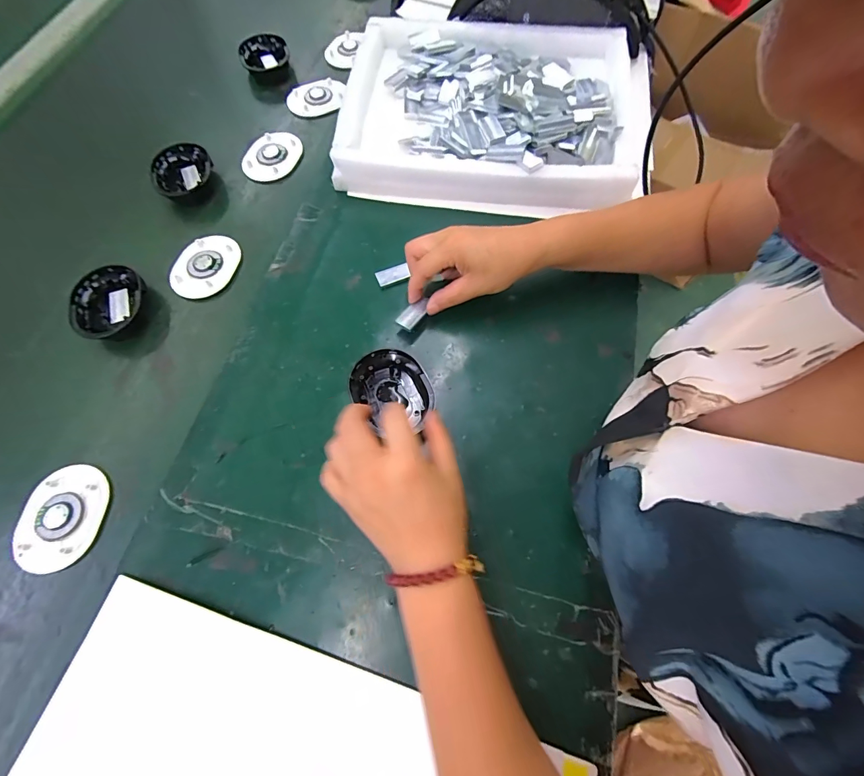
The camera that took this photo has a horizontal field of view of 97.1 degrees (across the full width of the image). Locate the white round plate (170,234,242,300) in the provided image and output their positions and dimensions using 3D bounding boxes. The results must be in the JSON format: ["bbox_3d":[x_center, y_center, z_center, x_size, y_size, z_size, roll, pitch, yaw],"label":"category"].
[{"bbox_3d":[-0.261,-0.142,0.440,0.067,0.007,0.086,17,70,8],"label":"white round plate"}]

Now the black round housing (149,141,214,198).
[{"bbox_3d":[-0.315,-0.271,0.486,0.070,0.026,0.083,-19,69,-6],"label":"black round housing"}]

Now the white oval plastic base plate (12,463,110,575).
[{"bbox_3d":[-0.330,0.115,0.340,0.063,0.010,0.089,4,68,2],"label":"white oval plastic base plate"}]

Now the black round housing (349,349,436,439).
[{"bbox_3d":[-0.039,0.002,0.367,0.074,0.022,0.076,-11,69,-3],"label":"black round housing"}]

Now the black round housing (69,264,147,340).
[{"bbox_3d":[-0.347,-0.089,0.413,0.067,0.024,0.089,-26,70,-9],"label":"black round housing"}]

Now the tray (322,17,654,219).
[{"bbox_3d":[0.088,-0.365,0.499,0.401,0.053,0.296,8,69,4],"label":"tray"}]

